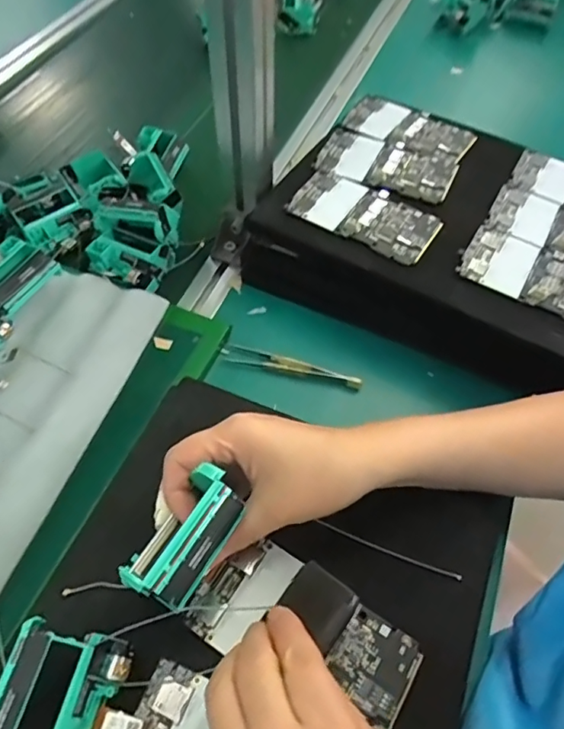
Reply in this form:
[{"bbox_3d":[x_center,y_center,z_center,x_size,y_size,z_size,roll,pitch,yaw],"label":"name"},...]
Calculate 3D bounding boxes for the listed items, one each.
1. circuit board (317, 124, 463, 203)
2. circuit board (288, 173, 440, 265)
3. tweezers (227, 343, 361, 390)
[{"bbox_3d":[0.104,-0.203,0.531,0.133,0.011,0.070,21,59,12],"label":"circuit board"},{"bbox_3d":[0.077,-0.141,0.489,0.131,0.006,0.067,27,60,16],"label":"circuit board"},{"bbox_3d":[0.010,0.003,0.480,0.124,0.012,0.015,17,58,9],"label":"tweezers"}]

